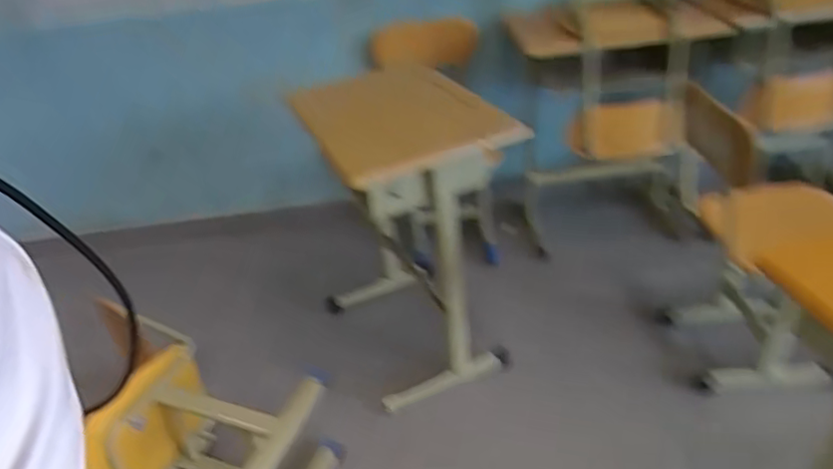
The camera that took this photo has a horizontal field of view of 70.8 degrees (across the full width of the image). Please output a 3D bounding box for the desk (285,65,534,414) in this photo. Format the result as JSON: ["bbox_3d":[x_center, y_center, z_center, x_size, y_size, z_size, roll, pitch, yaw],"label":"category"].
[{"bbox_3d":[-0.034,0.002,1.614,0.406,0.768,0.528,-20,37,-18],"label":"desk"}]

